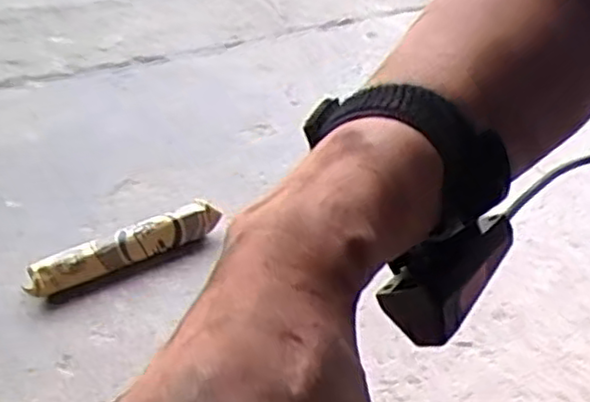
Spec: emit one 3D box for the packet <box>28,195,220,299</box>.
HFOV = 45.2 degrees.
[{"bbox_3d":[-0.143,0.041,0.597,0.163,0.033,0.022,-22,41,-24],"label":"packet"}]

